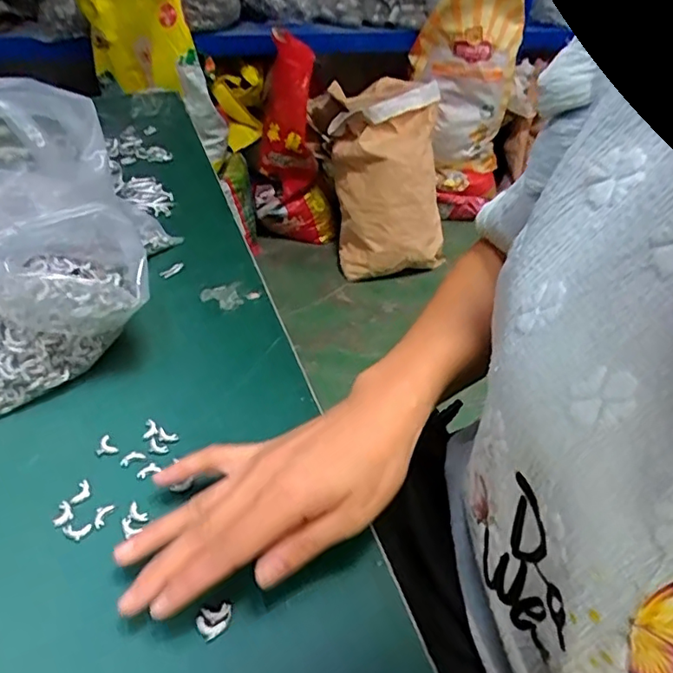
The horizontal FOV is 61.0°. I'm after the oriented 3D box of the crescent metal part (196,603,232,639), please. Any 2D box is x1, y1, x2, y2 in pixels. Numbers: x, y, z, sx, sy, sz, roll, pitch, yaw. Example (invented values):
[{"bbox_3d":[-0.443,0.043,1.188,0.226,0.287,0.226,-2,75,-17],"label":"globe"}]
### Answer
[{"bbox_3d":[-0.058,0.136,0.273,0.016,0.007,0.012,-8,43,-13],"label":"crescent metal part"}]

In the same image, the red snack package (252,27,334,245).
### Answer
[{"bbox_3d":[-0.122,-0.546,1.740,0.183,0.545,0.194,29,45,26],"label":"red snack package"}]

